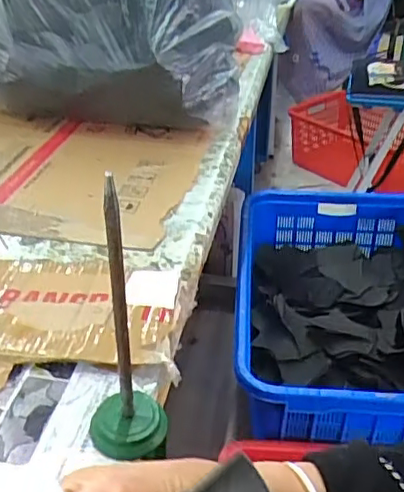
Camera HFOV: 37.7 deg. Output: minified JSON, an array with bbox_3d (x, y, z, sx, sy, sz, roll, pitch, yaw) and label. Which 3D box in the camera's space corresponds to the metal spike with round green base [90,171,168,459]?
[{"bbox_3d":[-0.060,0.057,0.430,0.059,0.231,0.047,-2,32,-4],"label":"metal spike with round green base"}]

